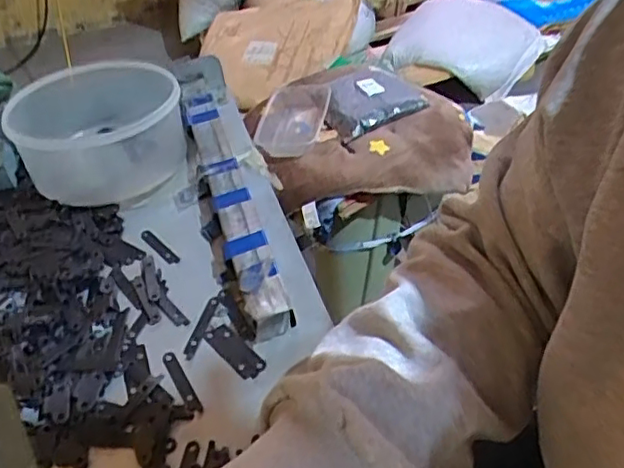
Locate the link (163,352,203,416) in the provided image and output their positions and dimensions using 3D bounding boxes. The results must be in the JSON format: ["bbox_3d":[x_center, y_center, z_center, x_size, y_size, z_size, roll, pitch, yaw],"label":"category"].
[{"bbox_3d":[-0.085,0.098,0.407,0.009,0.005,0.055,-26,47,-19],"label":"link"}]

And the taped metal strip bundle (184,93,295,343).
[{"bbox_3d":[-0.071,-0.035,0.524,0.032,0.025,0.303,-15,45,-9],"label":"taped metal strip bundle"}]

